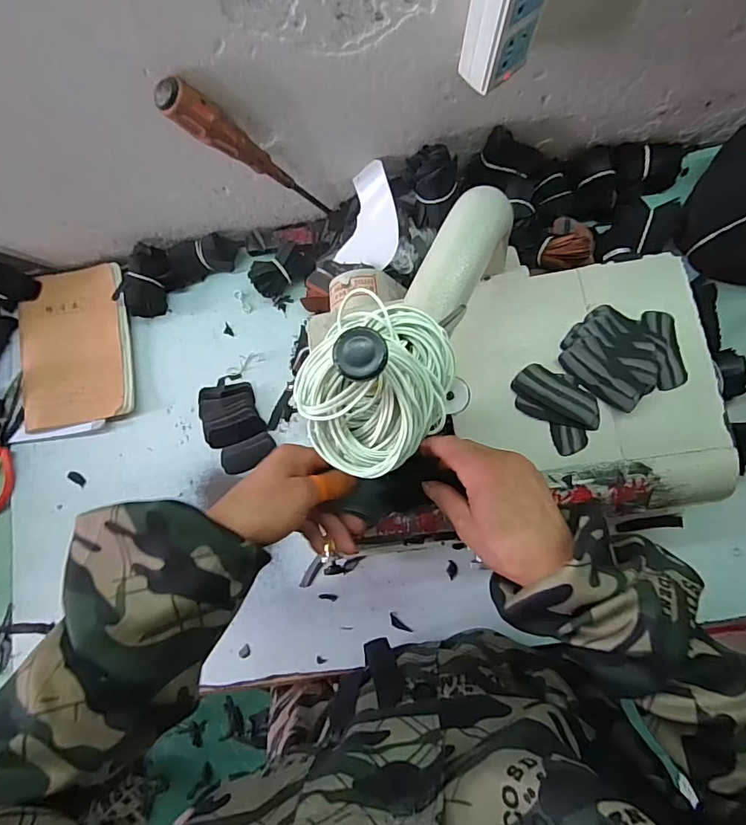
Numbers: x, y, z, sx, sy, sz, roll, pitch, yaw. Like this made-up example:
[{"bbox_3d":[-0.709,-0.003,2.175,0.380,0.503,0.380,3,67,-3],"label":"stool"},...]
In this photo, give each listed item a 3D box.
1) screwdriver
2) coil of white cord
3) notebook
[{"bbox_3d":[-0.113,-0.256,0.479,0.026,0.247,0.027,-22,81,24],"label":"screwdriver"},{"bbox_3d":[0.001,-0.014,0.224,0.068,0.027,0.084,28,87,8],"label":"coil of white cord"},{"bbox_3d":[-0.384,-0.085,0.604,0.140,0.015,0.198,-11,82,4],"label":"notebook"}]

